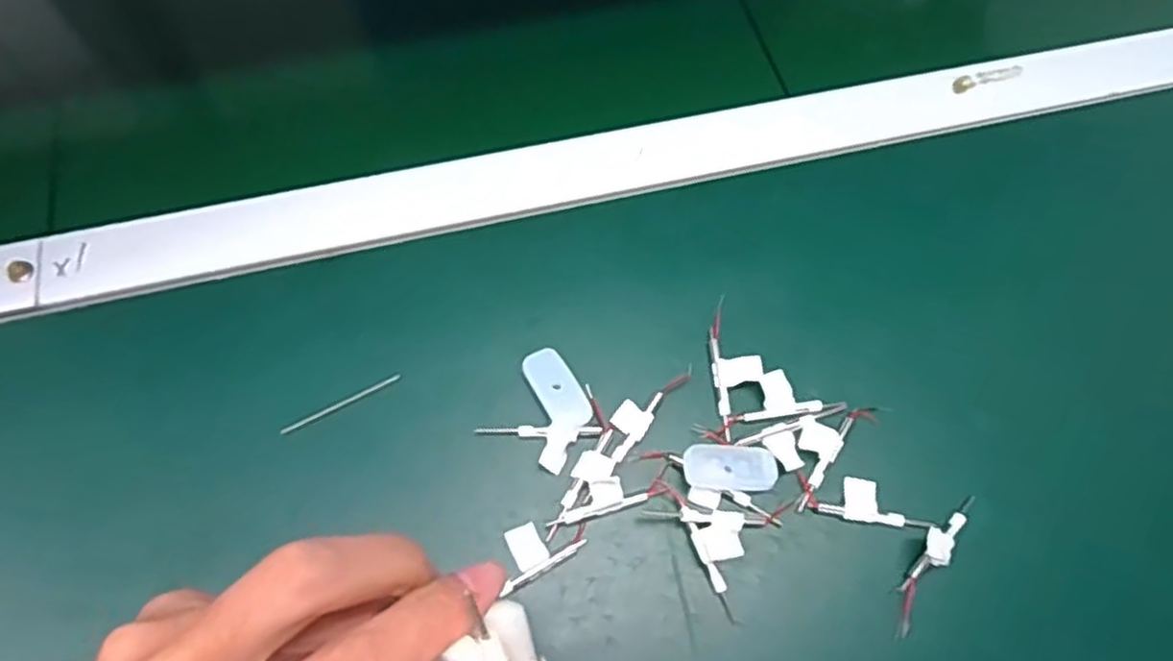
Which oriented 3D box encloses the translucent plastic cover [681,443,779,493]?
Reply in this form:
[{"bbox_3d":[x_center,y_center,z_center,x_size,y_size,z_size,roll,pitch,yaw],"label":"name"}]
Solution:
[{"bbox_3d":[0.066,0.063,0.348,0.044,0.008,0.021,0,65,-2],"label":"translucent plastic cover"}]

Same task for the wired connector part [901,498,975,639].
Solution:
[{"bbox_3d":[0.156,0.100,0.340,0.015,0.014,0.075,34,69,13],"label":"wired connector part"}]

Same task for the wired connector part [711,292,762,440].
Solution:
[{"bbox_3d":[0.074,0.018,0.370,0.023,0.005,0.069,-2,66,-3],"label":"wired connector part"}]

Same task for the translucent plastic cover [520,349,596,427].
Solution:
[{"bbox_3d":[-0.014,0.028,0.358,0.020,0.010,0.041,-30,70,-14],"label":"translucent plastic cover"}]

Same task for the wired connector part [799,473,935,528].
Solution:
[{"bbox_3d":[0.128,0.078,0.350,0.057,0.004,0.020,8,65,2],"label":"wired connector part"}]

